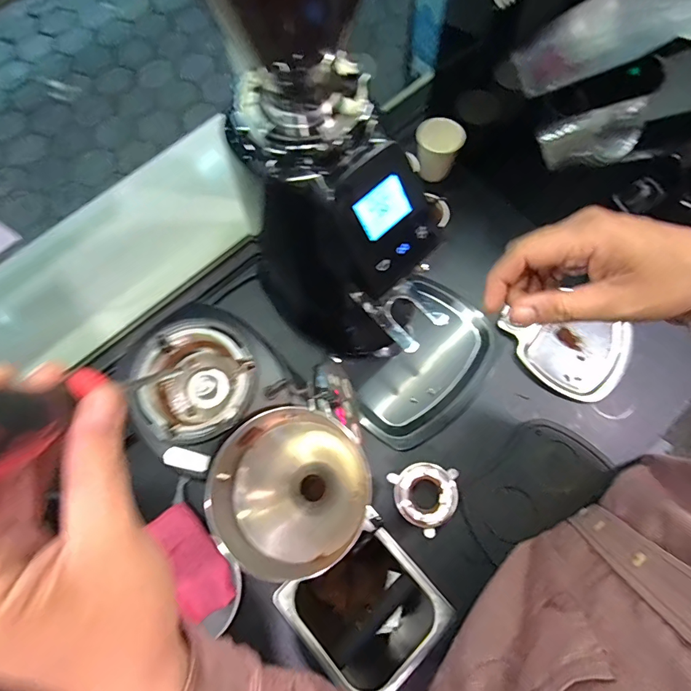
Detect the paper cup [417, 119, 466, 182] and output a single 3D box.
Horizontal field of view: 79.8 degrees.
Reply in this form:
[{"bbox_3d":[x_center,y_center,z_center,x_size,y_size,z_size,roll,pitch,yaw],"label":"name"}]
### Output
[{"bbox_3d":[0.148,-0.316,0.675,0.074,0.078,0.071,-1,73,2],"label":"paper cup"}]

